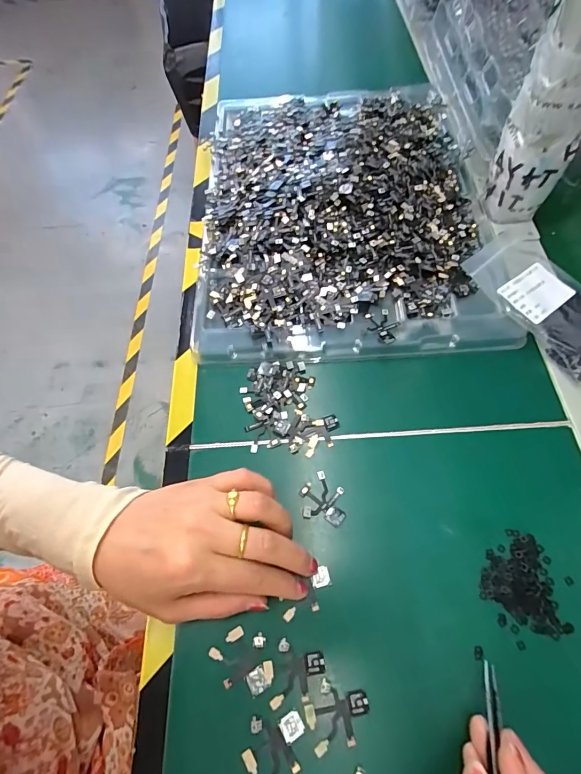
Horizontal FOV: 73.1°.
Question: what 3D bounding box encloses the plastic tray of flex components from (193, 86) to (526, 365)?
[{"bbox_3d":[0.046,-0.198,0.387,0.262,0.033,0.371,-3,64,2],"label":"plastic tray of flex components"}]

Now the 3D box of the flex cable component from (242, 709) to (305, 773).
[{"bbox_3d":[-0.008,0.198,0.211,0.033,0.004,0.033,-9,64,-1],"label":"flex cable component"}]

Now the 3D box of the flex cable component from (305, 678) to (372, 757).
[{"bbox_3d":[0.026,0.181,0.218,0.035,0.004,0.031,-17,64,-5],"label":"flex cable component"}]

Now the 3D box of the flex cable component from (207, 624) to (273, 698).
[{"bbox_3d":[-0.027,0.162,0.230,0.031,0.004,0.035,-30,66,-10],"label":"flex cable component"}]

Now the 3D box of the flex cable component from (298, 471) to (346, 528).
[{"bbox_3d":[0.023,0.076,0.271,0.033,0.004,0.033,11,65,9],"label":"flex cable component"}]

